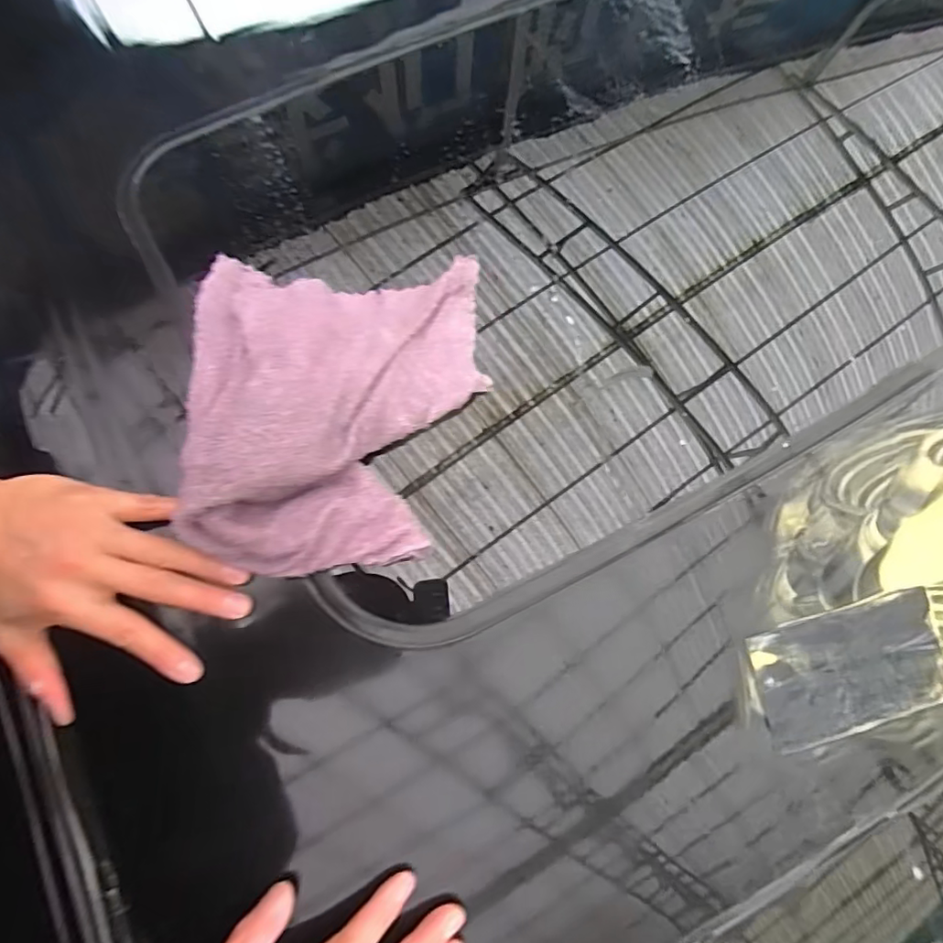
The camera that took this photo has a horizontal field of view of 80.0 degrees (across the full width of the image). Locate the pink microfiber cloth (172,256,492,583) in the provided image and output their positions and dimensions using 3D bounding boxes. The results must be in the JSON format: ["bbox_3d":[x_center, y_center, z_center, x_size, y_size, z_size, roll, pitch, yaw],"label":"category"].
[{"bbox_3d":[-0.088,-0.057,0.366,0.201,0.054,0.228,-8,68,-5],"label":"pink microfiber cloth"}]

